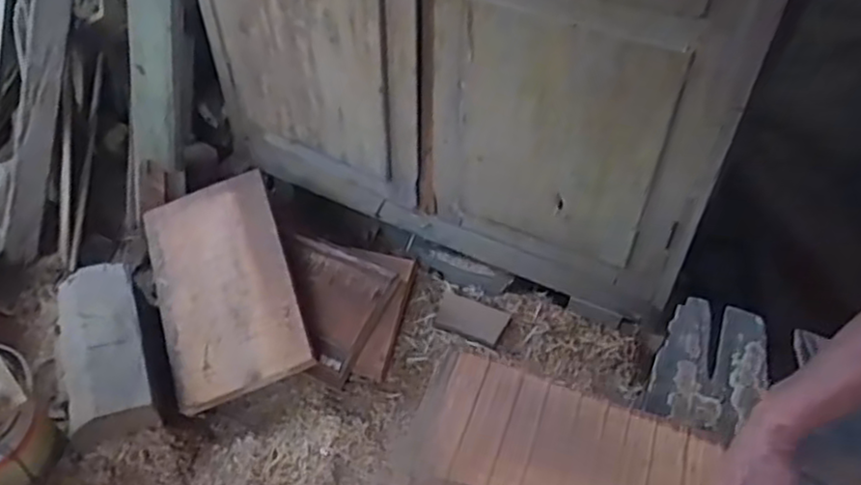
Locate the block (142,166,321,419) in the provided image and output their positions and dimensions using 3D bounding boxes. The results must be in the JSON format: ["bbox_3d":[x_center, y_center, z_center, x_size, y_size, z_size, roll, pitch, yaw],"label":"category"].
[{"bbox_3d":[-0.374,0.076,1.283,0.243,0.032,0.404,-21,66,0],"label":"block"}]

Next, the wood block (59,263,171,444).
[{"bbox_3d":[-0.553,0.172,1.241,0.157,0.079,0.324,-14,52,-14],"label":"wood block"}]

